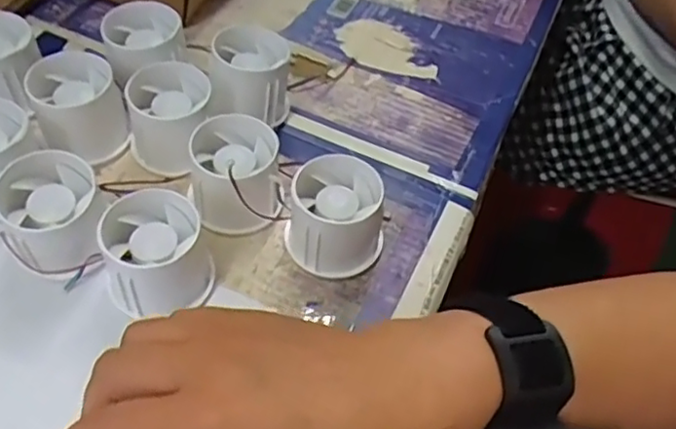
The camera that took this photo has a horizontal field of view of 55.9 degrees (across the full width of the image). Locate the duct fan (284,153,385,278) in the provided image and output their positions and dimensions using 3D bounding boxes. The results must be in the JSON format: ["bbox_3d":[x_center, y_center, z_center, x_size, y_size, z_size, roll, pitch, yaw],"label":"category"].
[{"bbox_3d":[0.000,0.002,0.369,0.054,0.052,0.050,10,53,2],"label":"duct fan"}]

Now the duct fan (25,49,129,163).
[{"bbox_3d":[-0.164,-0.066,0.403,0.049,0.046,0.056,-23,59,-21],"label":"duct fan"}]

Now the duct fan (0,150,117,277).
[{"bbox_3d":[-0.154,0.002,0.350,0.053,0.055,0.049,3,53,-4],"label":"duct fan"}]

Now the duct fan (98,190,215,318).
[{"bbox_3d":[-0.098,0.023,0.345,0.056,0.049,0.051,-10,55,-13],"label":"duct fan"}]

